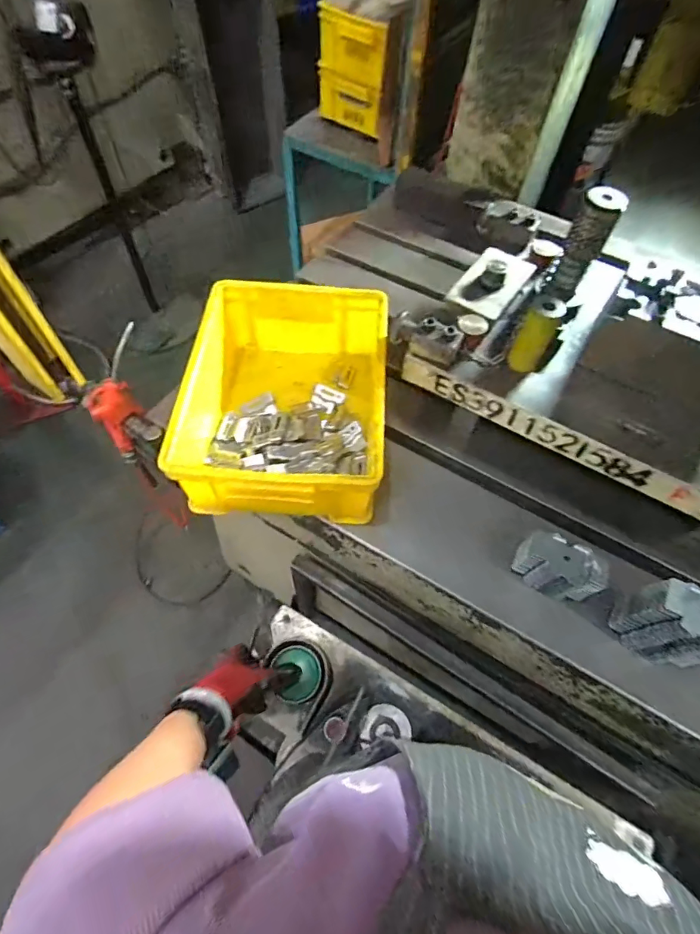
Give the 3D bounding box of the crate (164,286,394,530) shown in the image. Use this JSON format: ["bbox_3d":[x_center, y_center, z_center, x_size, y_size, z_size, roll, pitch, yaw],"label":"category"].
[{"bbox_3d":[-0.090,-0.095,0.673,0.266,0.145,0.339,5,59,0],"label":"crate"}]

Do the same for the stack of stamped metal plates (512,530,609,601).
[{"bbox_3d":[0.255,0.125,0.578,0.087,0.078,0.053,23,60,10],"label":"stack of stamped metal plates"}]

